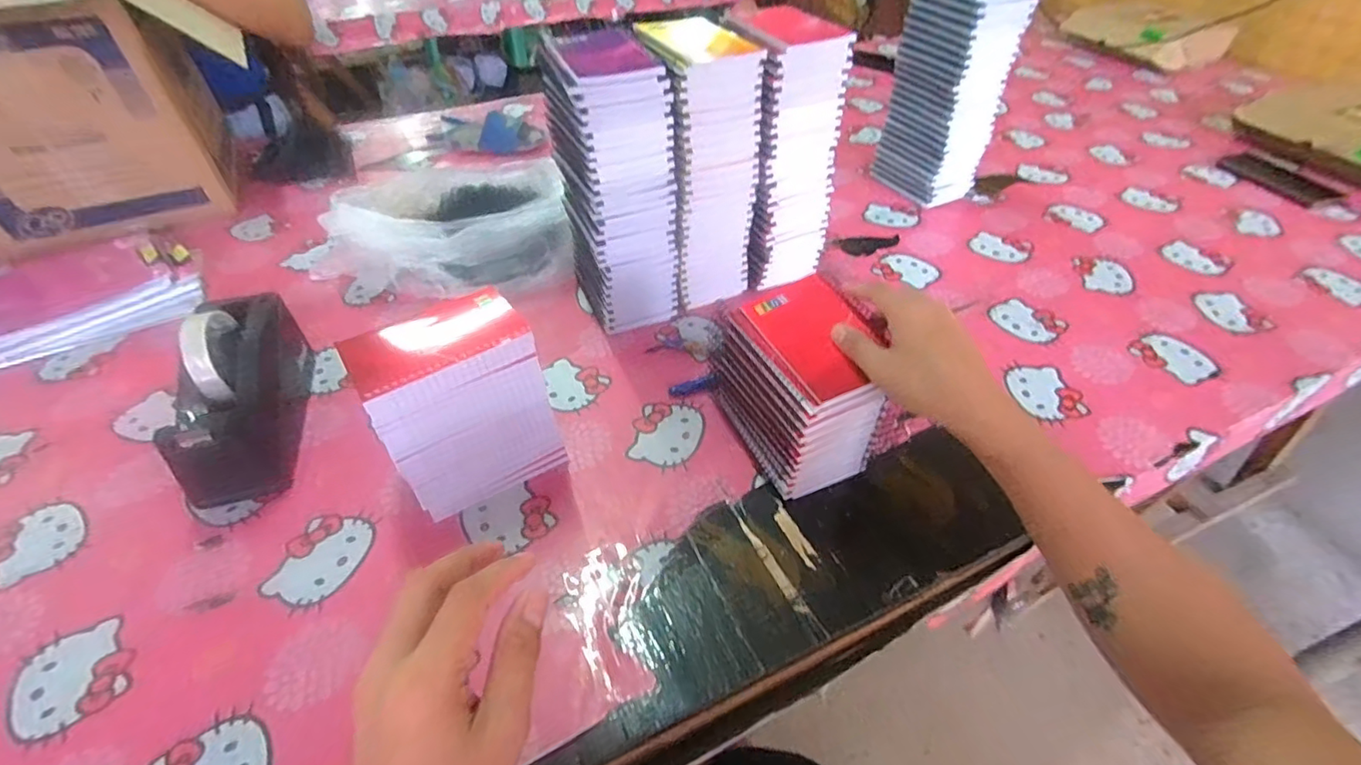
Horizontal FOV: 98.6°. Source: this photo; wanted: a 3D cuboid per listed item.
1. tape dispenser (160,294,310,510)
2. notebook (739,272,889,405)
[{"bbox_3d":[-0.416,0.003,0.552,0.071,0.119,0.196,-11,45,-10],"label":"tape dispenser"},{"bbox_3d":[0.116,-0.041,0.490,0.081,0.014,0.129,-26,47,-7],"label":"notebook"}]

